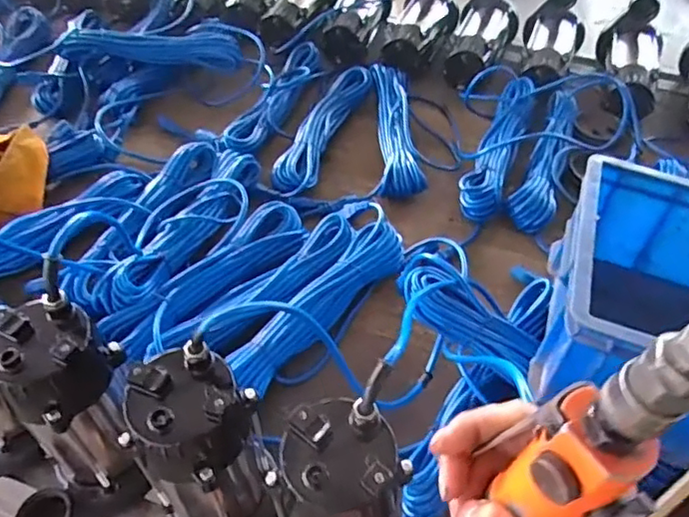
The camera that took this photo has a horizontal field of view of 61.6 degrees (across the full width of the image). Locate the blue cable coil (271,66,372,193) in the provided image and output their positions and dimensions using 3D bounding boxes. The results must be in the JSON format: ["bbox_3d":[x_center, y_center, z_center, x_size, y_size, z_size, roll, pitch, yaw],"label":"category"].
[{"bbox_3d":[-0.037,-0.238,1.016,0.073,0.033,0.332,15,50,12],"label":"blue cable coil"}]

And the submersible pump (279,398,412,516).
[{"bbox_3d":[-0.026,0.221,0.474,0.145,0.227,0.101,-15,50,-13],"label":"submersible pump"}]

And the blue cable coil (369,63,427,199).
[{"bbox_3d":[0.088,-0.235,1.015,0.075,0.040,0.346,0,48,-1],"label":"blue cable coil"}]

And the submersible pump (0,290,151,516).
[{"bbox_3d":[-0.262,0.164,0.531,0.100,0.225,0.148,10,49,9],"label":"submersible pump"}]

